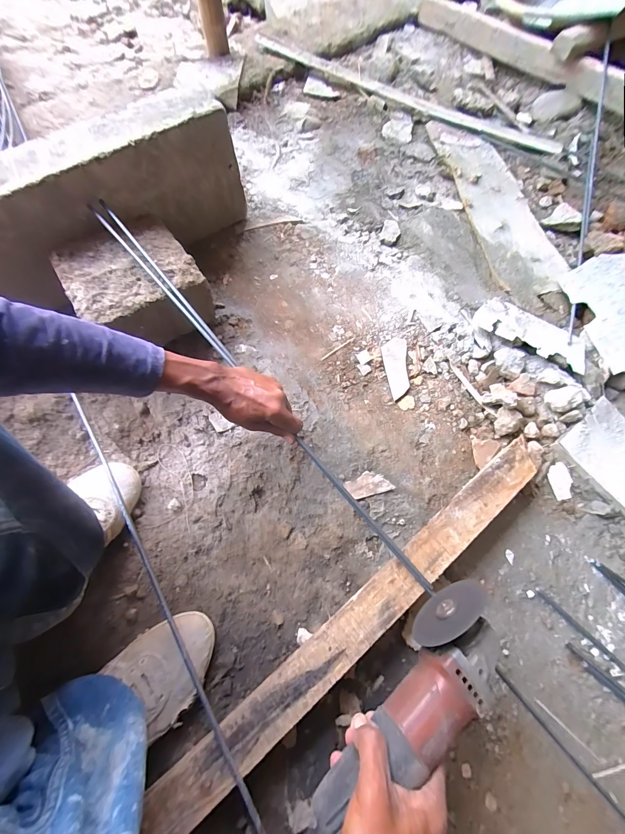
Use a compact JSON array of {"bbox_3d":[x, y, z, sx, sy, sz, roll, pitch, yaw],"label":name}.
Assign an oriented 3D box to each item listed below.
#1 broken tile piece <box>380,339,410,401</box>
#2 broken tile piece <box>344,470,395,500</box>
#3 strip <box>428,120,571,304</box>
[{"bbox_3d":[0.161,-0.096,0.622,0.048,0.007,0.125,1,71,-1],"label":"broken tile piece"},{"bbox_3d":[0.094,0.114,0.542,0.076,0.006,0.039,-15,72,-7],"label":"broken tile piece"},{"bbox_3d":[0.429,-0.515,0.766,0.148,0.013,0.555,-12,72,-6],"label":"strip"}]

